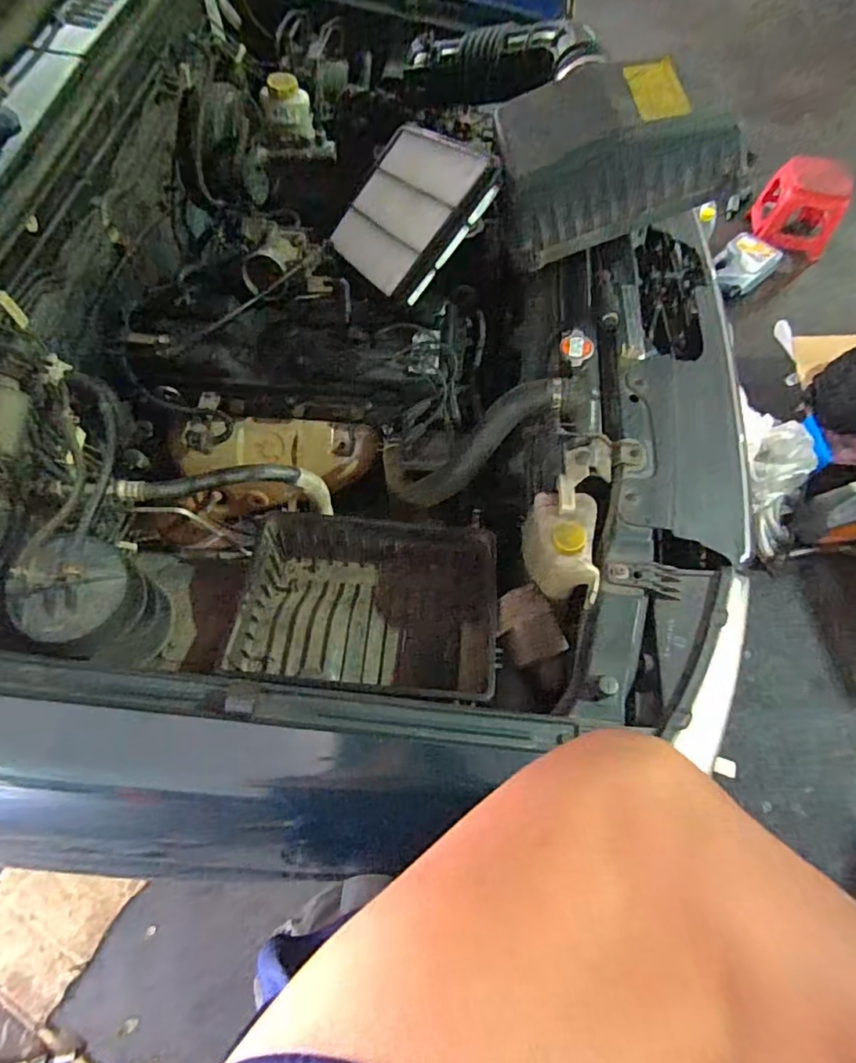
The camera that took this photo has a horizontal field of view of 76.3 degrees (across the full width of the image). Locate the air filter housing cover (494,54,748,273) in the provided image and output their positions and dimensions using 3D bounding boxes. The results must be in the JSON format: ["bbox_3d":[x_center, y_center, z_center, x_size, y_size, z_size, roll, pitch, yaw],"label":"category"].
[{"bbox_3d":[0.259,-0.525,0.770,0.311,0.209,0.120,-9,32,10],"label":"air filter housing cover"}]

